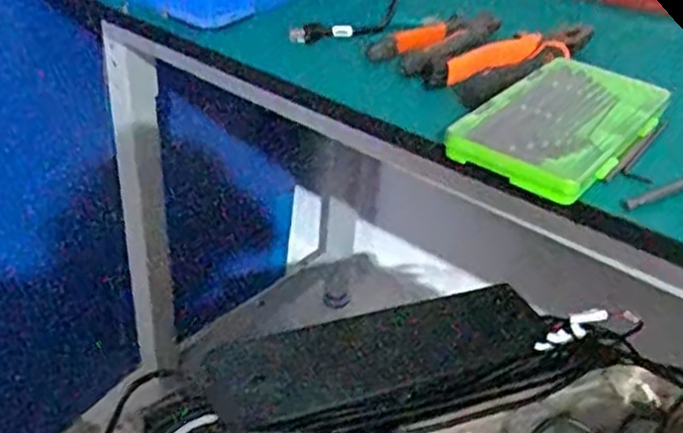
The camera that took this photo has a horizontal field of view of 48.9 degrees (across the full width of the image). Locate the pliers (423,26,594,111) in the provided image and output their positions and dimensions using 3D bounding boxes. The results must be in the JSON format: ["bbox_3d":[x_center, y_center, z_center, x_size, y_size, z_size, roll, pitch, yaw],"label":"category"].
[{"bbox_3d":[0.151,-0.137,0.641,0.070,0.031,0.181,29,40,32],"label":"pliers"}]

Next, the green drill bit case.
[{"bbox_3d":[0.163,-0.069,0.548,0.100,0.026,0.179,27,39,30],"label":"green drill bit case"}]

